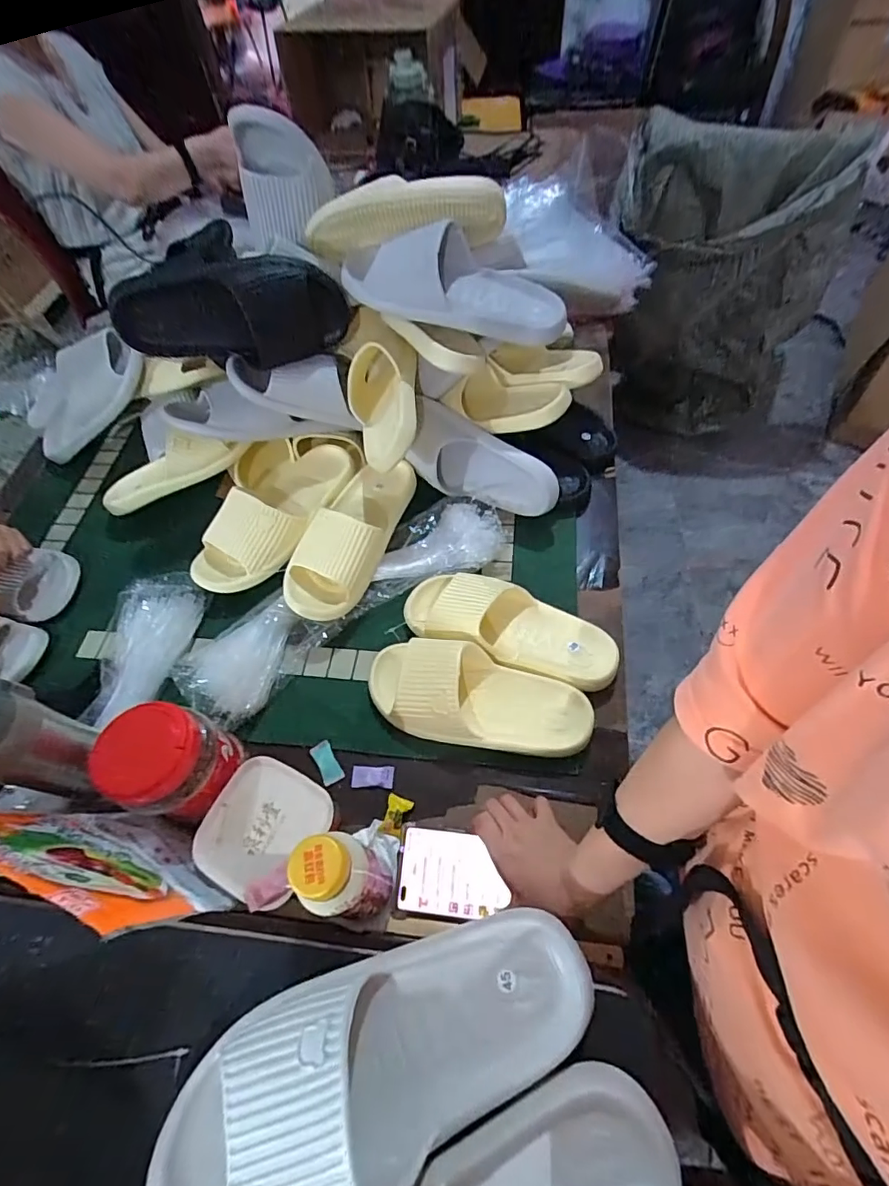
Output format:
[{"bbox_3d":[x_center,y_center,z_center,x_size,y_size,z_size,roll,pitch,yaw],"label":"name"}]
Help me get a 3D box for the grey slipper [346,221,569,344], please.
[{"bbox_3d":[0.000,-0.378,0.610,0.285,0.082,0.115,15,61,13],"label":"grey slipper"}]

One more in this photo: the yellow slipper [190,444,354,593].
[{"bbox_3d":[-0.224,-0.109,0.677,0.105,0.063,0.260,30,65,21],"label":"yellow slipper"}]

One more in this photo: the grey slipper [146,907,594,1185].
[{"bbox_3d":[-0.043,0.294,0.316,0.288,0.070,0.104,-19,59,-13],"label":"grey slipper"}]

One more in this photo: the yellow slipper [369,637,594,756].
[{"bbox_3d":[0.030,0.110,0.538,0.242,0.058,0.098,13,60,12],"label":"yellow slipper"}]

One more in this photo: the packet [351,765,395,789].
[{"bbox_3d":[-0.078,0.198,0.543,0.046,0.006,0.023,1,59,5],"label":"packet"}]

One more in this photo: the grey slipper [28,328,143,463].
[{"bbox_3d":[-0.555,-0.304,0.770,0.258,0.085,0.067,-28,55,25],"label":"grey slipper"}]

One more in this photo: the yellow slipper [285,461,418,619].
[{"bbox_3d":[-0.123,-0.079,0.651,0.102,0.065,0.248,13,60,12],"label":"yellow slipper"}]

